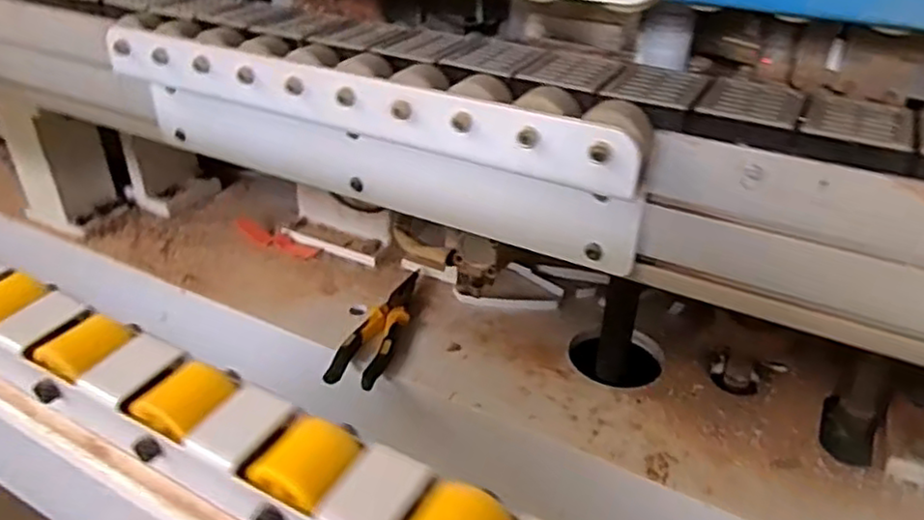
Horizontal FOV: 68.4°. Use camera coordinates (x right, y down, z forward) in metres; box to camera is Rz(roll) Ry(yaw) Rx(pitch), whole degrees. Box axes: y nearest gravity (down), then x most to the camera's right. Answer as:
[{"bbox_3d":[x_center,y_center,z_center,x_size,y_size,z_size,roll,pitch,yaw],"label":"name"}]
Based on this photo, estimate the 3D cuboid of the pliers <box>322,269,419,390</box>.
[{"bbox_3d":[-0.085,0.069,0.738,0.053,0.018,0.185,10,34,15],"label":"pliers"}]

